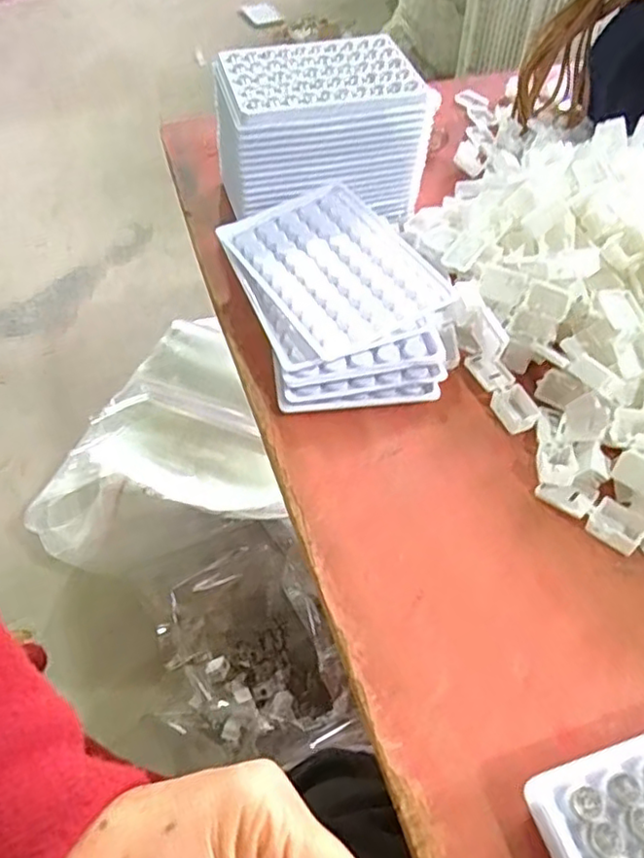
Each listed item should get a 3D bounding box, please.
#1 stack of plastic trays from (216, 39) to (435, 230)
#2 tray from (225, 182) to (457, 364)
[{"bbox_3d":[-0.001,-0.203,0.443,0.137,0.082,0.095,-5,53,-6],"label":"stack of plastic trays"},{"bbox_3d":[0.008,-0.100,0.394,0.092,0.006,0.126,-30,61,-16],"label":"tray"}]

